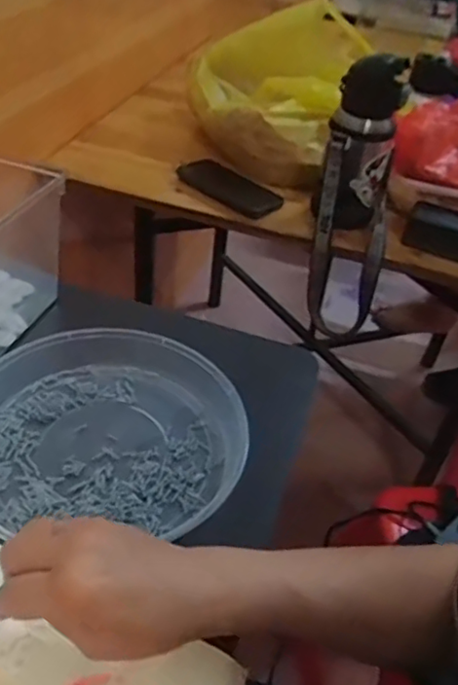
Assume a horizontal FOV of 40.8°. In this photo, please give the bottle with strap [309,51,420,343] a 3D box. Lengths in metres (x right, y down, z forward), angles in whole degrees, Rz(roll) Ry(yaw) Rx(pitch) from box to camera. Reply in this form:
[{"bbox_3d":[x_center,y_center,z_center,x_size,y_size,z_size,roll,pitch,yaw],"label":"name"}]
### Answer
[{"bbox_3d":[0.172,-0.194,0.845,0.098,0.361,0.118,9,41,2],"label":"bottle with strap"}]

